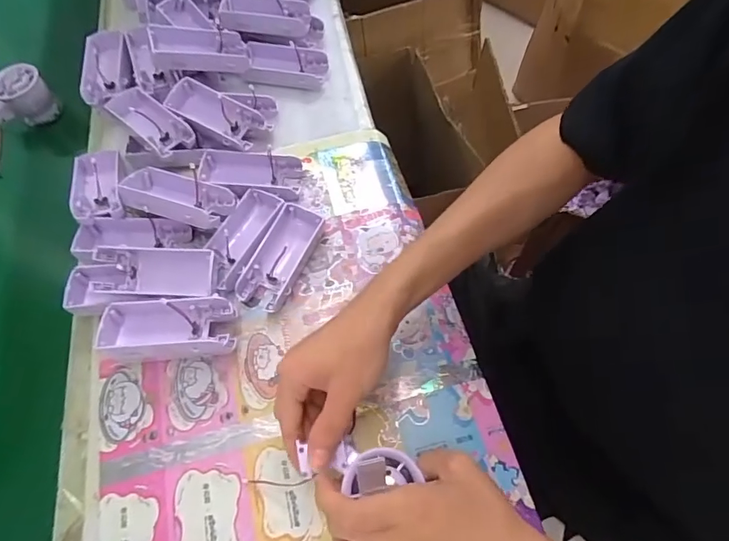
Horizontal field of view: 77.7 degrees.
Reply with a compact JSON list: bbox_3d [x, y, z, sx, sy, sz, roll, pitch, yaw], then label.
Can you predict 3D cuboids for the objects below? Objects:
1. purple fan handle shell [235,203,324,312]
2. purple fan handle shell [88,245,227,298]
[{"bbox_3d":[-0.080,-0.018,0.453,0.046,0.025,0.118,20,65,11],"label":"purple fan handle shell"},{"bbox_3d":[-0.195,0.000,0.432,0.110,0.021,0.048,2,61,-19],"label":"purple fan handle shell"}]

